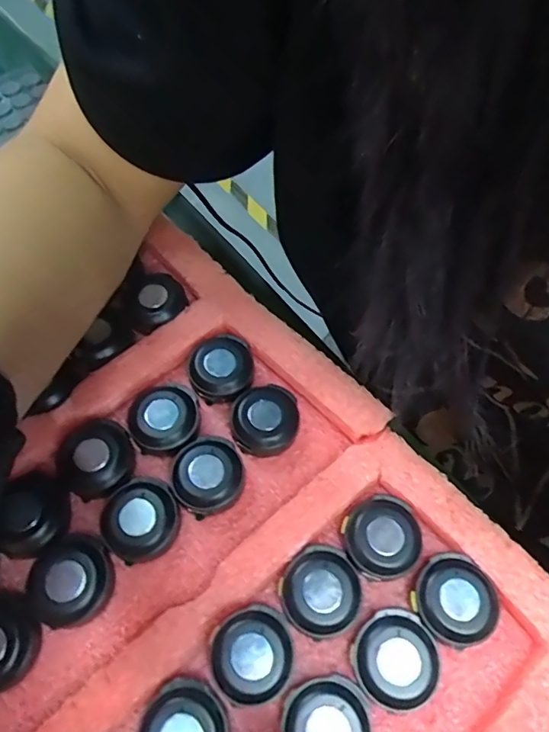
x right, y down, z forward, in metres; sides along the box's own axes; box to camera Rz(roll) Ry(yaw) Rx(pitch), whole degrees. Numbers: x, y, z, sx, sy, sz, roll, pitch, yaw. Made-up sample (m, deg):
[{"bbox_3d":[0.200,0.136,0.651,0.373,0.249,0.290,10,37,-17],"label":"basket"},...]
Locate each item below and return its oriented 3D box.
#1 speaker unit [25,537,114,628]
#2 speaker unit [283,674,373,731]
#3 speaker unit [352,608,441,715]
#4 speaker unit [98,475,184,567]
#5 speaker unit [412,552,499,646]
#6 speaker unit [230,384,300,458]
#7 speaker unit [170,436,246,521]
[{"bbox_3d":[-0.075,0.079,0.186,0.026,0.012,0.030,8,60,2],"label":"speaker unit"},{"bbox_3d":[0.018,0.118,0.168,0.026,0.013,0.027,1,60,-2],"label":"speaker unit"},{"bbox_3d":[0.042,0.102,0.177,0.029,0.012,0.027,-40,69,-22],"label":"speaker unit"},{"bbox_3d":[-0.051,0.060,0.198,0.028,0.012,0.030,0,63,0],"label":"speaker unit"},{"bbox_3d":[0.065,0.085,0.186,0.028,0.011,0.028,1,60,-2],"label":"speaker unit"},{"bbox_3d":[-0.004,0.023,0.218,0.028,0.012,0.029,-2,61,-4],"label":"speaker unit"},{"bbox_3d":[-0.027,0.044,0.207,0.029,0.012,0.030,1,60,-2],"label":"speaker unit"}]

